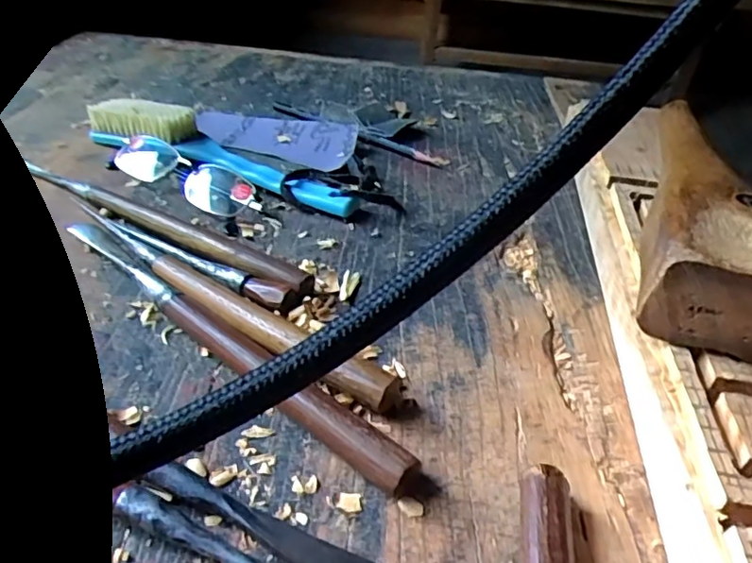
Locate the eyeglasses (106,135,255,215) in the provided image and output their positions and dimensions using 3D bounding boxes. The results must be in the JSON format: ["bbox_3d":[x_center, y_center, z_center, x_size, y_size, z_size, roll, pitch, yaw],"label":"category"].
[{"bbox_3d":[-0.145,-0.083,0.413,0.140,0.027,0.040,26,42,24],"label":"eyeglasses"}]

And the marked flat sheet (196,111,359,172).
[{"bbox_3d":[-0.087,-0.125,0.479,0.141,0.015,0.072,11,38,7],"label":"marked flat sheet"}]

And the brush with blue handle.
[{"bbox_3d":[-0.120,-0.095,0.419,0.225,0.038,0.041,25,42,23],"label":"brush with blue handle"}]

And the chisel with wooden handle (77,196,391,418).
[{"bbox_3d":[-0.091,0.001,0.306,0.248,0.015,0.017,28,43,26],"label":"chisel with wooden handle"}]

